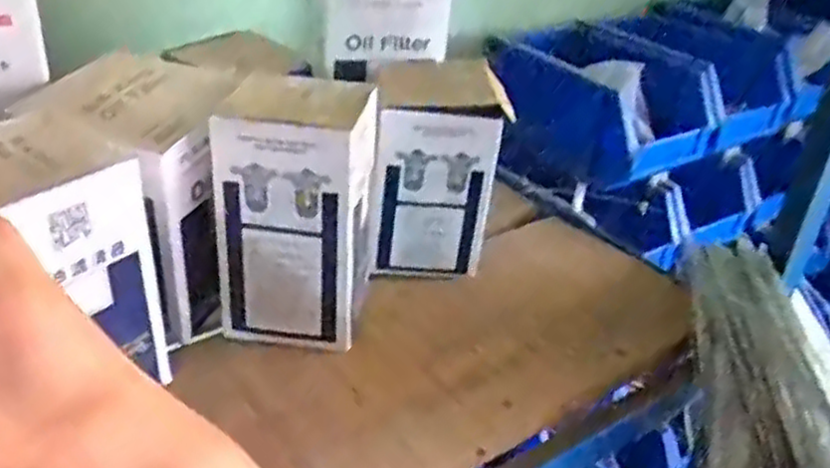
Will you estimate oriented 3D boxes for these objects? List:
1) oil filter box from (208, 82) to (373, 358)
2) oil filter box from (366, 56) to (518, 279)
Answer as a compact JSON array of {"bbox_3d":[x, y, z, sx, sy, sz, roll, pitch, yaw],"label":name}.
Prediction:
[{"bbox_3d":[-0.076,-0.021,0.517,0.091,0.151,0.097,6,31,4],"label":"oil filter box"},{"bbox_3d":[0.014,-0.050,0.595,0.089,0.141,0.108,2,31,-1],"label":"oil filter box"}]

